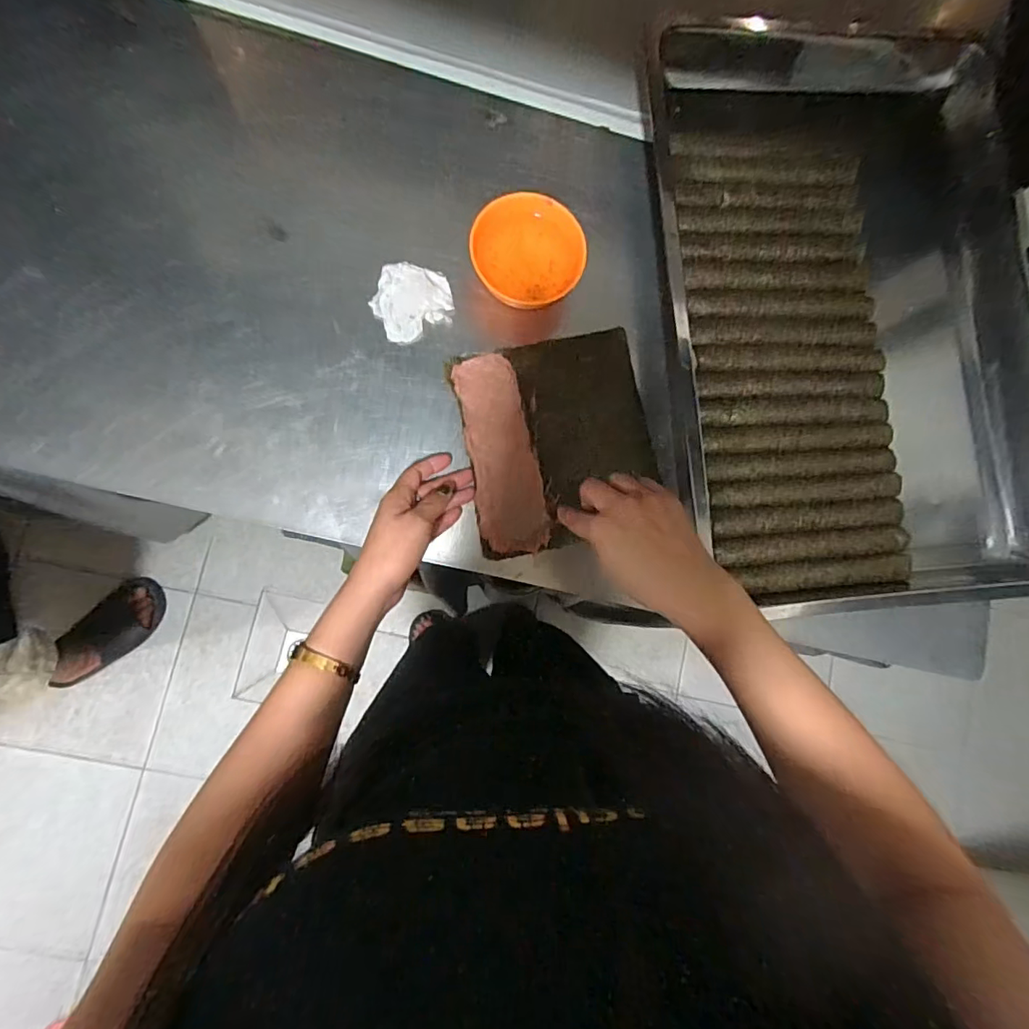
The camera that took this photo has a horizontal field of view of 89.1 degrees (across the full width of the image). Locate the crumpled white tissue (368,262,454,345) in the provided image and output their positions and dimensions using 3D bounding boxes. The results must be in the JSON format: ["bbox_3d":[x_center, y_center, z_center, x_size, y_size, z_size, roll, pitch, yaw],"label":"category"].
[{"bbox_3d":[-0.100,-0.209,0.505,0.074,0.008,0.071,1,83,-5],"label":"crumpled white tissue"}]

